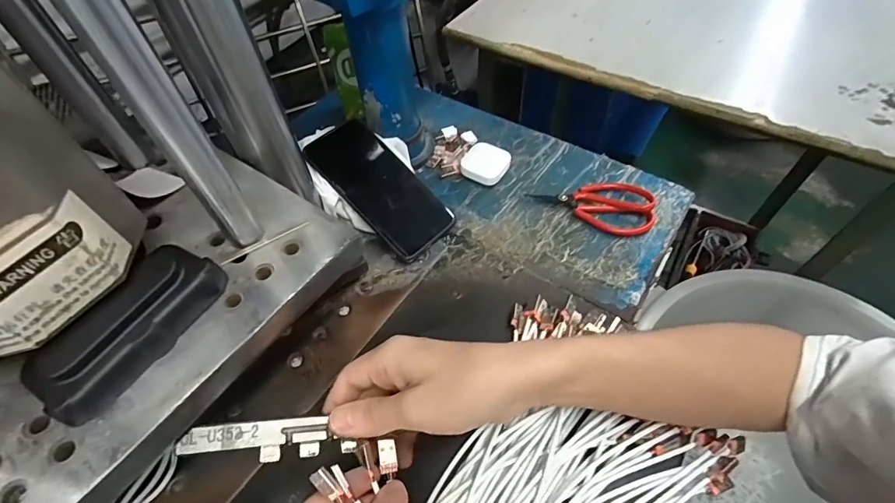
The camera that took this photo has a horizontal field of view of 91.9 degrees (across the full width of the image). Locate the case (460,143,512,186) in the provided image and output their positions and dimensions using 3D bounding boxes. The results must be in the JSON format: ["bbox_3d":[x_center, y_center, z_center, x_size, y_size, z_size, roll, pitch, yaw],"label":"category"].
[{"bbox_3d":[0.043,-0.098,0.493,0.051,0.020,0.047,28,61,22],"label":"case"}]

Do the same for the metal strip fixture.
[{"bbox_3d":[-0.112,0.119,0.276,0.100,0.013,0.023,6,52,-18],"label":"metal strip fixture"}]

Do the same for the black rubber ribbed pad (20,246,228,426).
[{"bbox_3d":[-0.183,0.043,0.251,0.040,0.028,0.104,18,57,16],"label":"black rubber ribbed pad"}]

